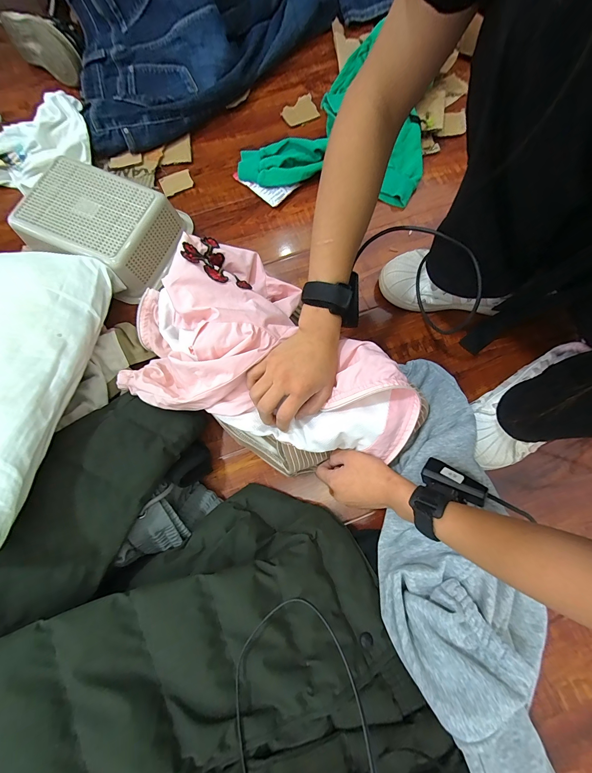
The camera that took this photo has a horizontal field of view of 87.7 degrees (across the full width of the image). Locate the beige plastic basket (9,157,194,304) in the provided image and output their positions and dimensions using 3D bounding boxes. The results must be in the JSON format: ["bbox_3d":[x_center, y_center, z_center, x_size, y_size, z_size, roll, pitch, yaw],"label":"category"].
[{"bbox_3d":[-0.321,-0.278,0.527,0.232,0.080,0.194,28,78,8],"label":"beige plastic basket"}]

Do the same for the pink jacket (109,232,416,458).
[{"bbox_3d":[-0.042,-0.061,0.415,0.411,0.114,0.233,16,77,5],"label":"pink jacket"}]

